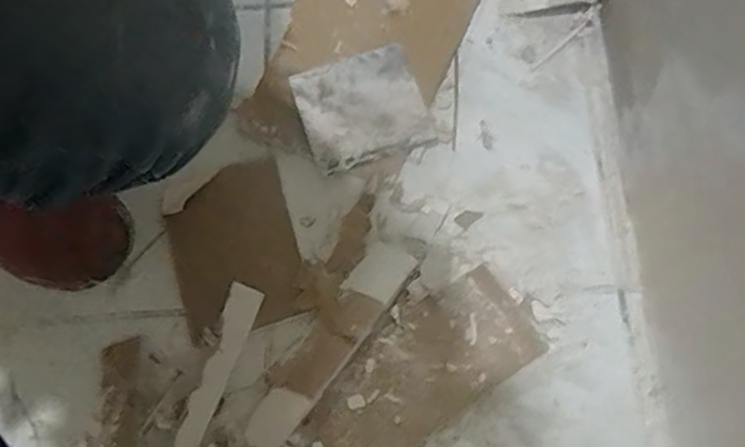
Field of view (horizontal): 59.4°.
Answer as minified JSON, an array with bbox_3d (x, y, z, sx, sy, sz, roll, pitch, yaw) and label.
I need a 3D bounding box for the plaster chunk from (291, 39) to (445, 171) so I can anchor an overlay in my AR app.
[{"bbox_3d":[-0.008,-0.107,0.602,0.112,0.017,0.099,-19,74,-5],"label":"plaster chunk"}]

